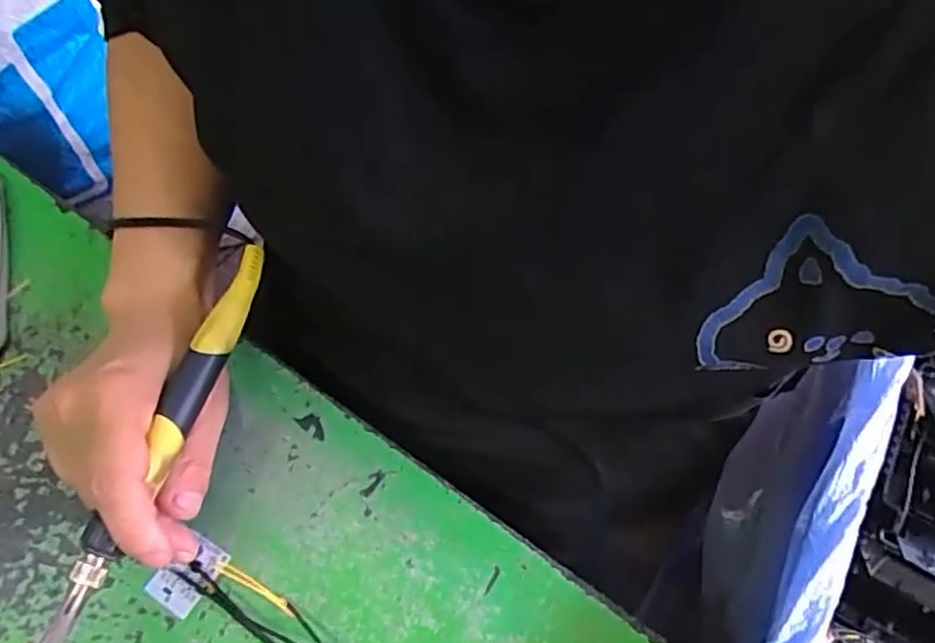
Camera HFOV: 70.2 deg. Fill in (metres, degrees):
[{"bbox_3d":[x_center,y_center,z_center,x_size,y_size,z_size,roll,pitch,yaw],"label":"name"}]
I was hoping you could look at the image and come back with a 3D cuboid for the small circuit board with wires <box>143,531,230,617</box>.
[{"bbox_3d":[-0.129,0.116,0.307,0.025,0.004,0.032,30,64,15],"label":"small circuit board with wires"}]

